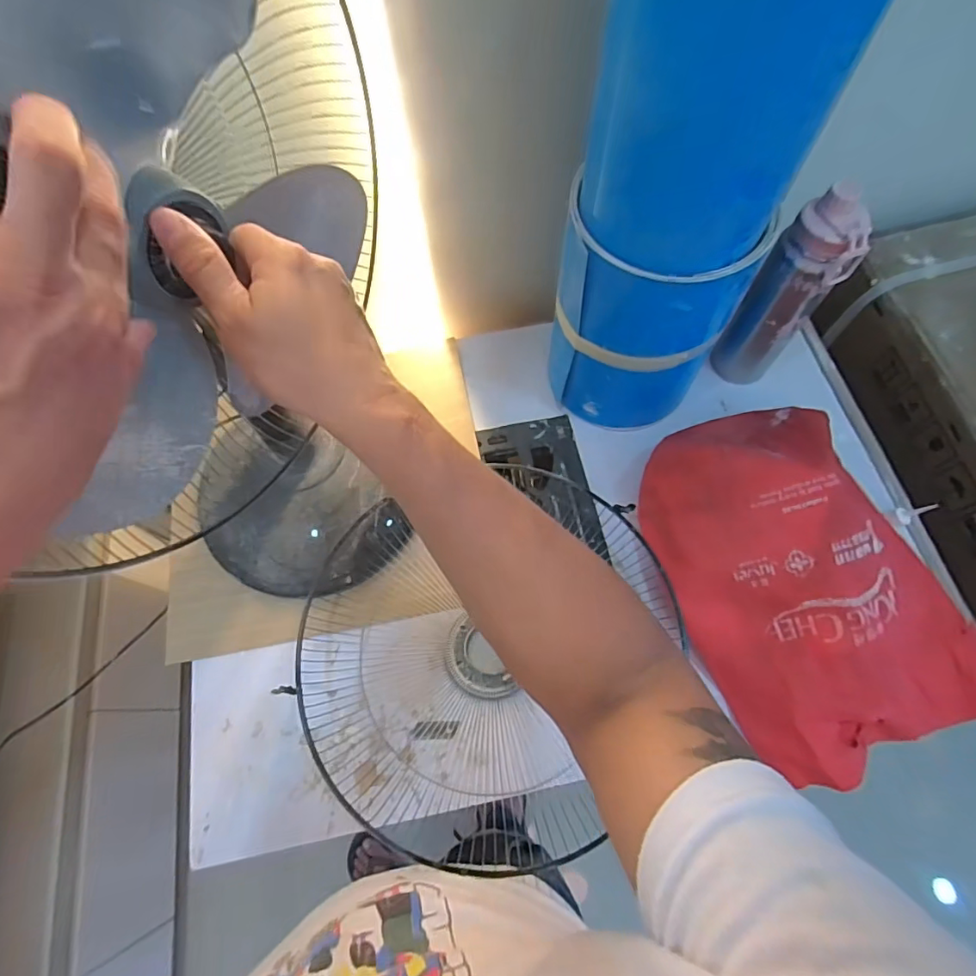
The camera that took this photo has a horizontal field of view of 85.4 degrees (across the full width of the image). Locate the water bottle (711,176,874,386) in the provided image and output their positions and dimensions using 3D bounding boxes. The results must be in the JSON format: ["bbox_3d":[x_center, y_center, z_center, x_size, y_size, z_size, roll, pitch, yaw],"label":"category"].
[{"bbox_3d":[0.338,-0.219,0.631,0.072,0.249,0.068,-12,68,-3],"label":"water bottle"}]

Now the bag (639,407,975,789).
[{"bbox_3d":[0.363,0.088,0.592,0.291,0.123,0.411,-23,70,-8],"label":"bag"}]

